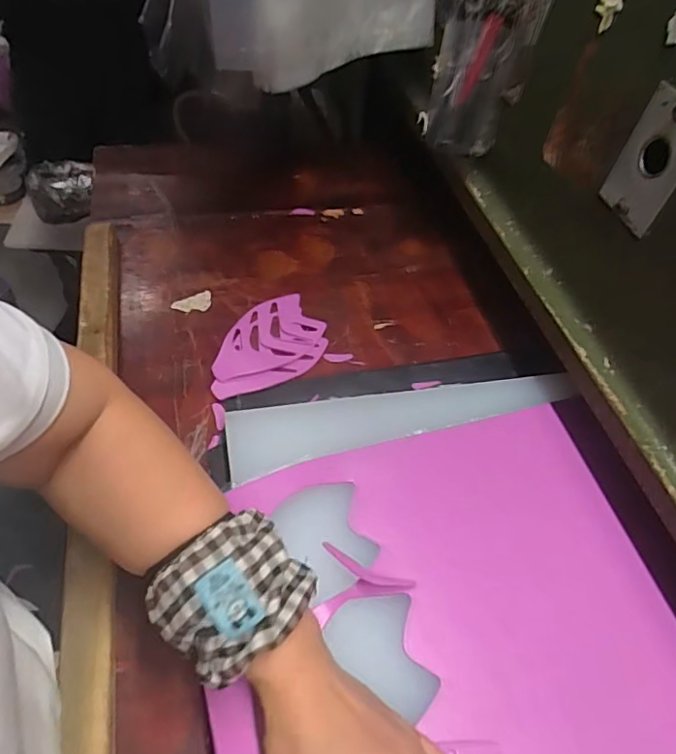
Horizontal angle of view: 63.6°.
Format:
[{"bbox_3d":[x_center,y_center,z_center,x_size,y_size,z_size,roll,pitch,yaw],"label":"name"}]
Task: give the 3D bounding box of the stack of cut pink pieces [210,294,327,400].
[{"bbox_3d":[-0.080,-0.033,0.575,0.143,0.005,0.096,-35,62,-29],"label":"stack of cut pink pieces"}]

